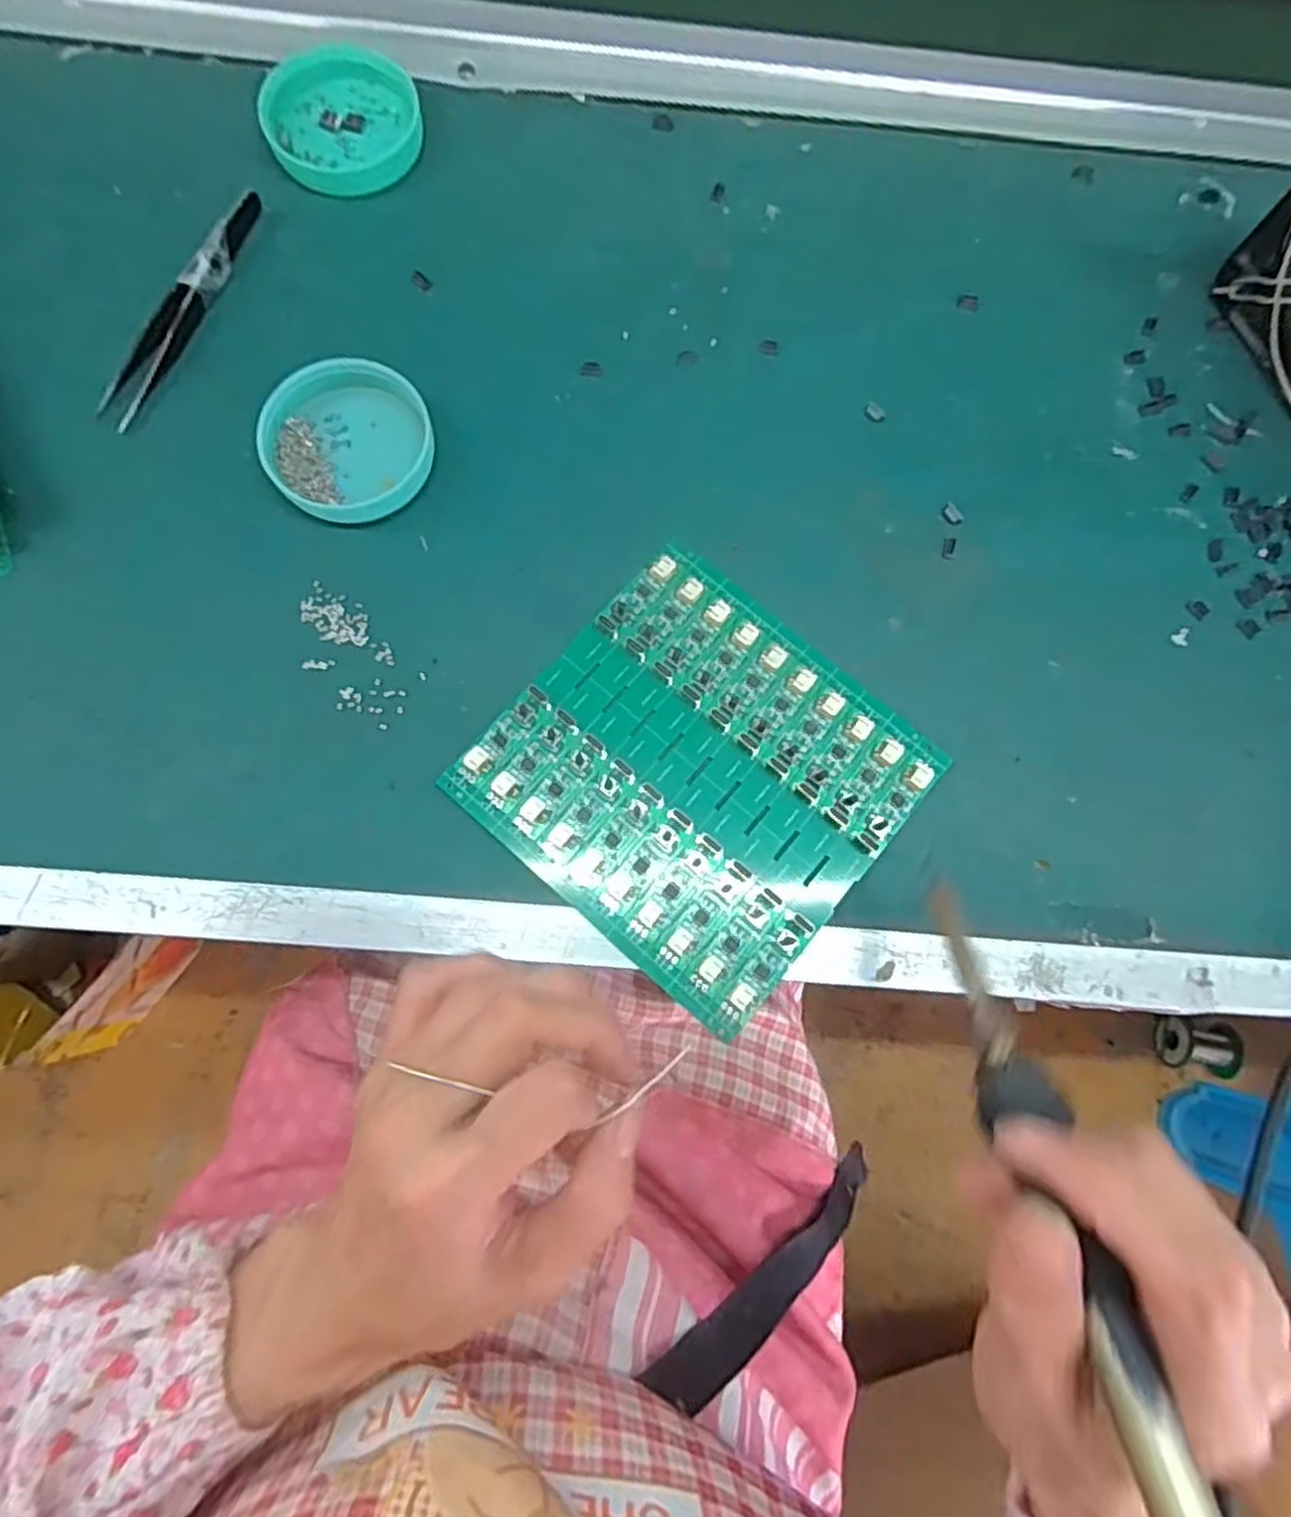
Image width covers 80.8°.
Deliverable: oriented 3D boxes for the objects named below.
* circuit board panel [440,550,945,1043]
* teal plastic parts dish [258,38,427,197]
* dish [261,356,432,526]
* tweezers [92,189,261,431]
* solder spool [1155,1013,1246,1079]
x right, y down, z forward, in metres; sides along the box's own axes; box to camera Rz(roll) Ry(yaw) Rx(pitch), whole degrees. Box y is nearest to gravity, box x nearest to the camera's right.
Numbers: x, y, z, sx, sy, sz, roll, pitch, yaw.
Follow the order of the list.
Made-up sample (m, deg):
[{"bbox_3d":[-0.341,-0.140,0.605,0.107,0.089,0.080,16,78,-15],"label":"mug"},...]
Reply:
[{"bbox_3d":[0.020,0.006,0.285,0.139,0.008,0.133,40,79,7],"label":"circuit board panel"},{"bbox_3d":[-0.137,-0.287,0.339,0.066,0.012,0.070,0,77,-2],"label":"teal plastic parts dish"},{"bbox_3d":[-0.119,-0.127,0.303,0.064,0.013,0.063,0,77,-2],"label":"dish"},{"bbox_3d":[-0.191,-0.188,0.313,0.015,0.013,0.115,23,77,4],"label":"tweezers"},{"bbox_3d":[0.698,0.365,0.967,0.086,0.057,0.064,11,77,1],"label":"solder spool"}]

